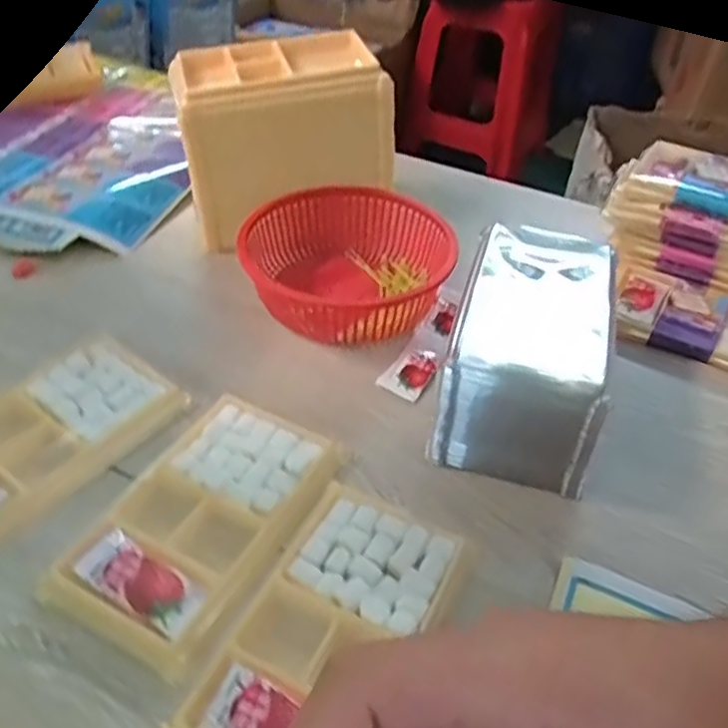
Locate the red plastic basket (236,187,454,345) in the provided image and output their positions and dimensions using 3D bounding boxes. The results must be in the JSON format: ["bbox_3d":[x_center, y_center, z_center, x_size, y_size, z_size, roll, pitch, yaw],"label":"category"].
[{"bbox_3d":[-0.007,-0.070,0.462,0.128,0.054,0.117,2,41,-2],"label":"red plastic basket"}]

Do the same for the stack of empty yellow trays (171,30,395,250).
[{"bbox_3d":[-0.058,-0.164,0.515,0.144,0.114,0.083,-8,43,-13],"label":"stack of empty yellow trays"}]

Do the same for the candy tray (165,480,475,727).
[{"bbox_3d":[-0.013,0.109,0.289,0.074,0.010,0.133,21,44,19],"label":"candy tray"}]

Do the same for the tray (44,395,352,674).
[{"bbox_3d":[-0.075,0.069,0.331,0.080,0.009,0.133,23,45,20],"label":"tray"}]

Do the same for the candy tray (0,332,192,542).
[{"bbox_3d":[-0.165,0.036,0.363,0.079,0.009,0.138,26,46,23],"label":"candy tray"}]

